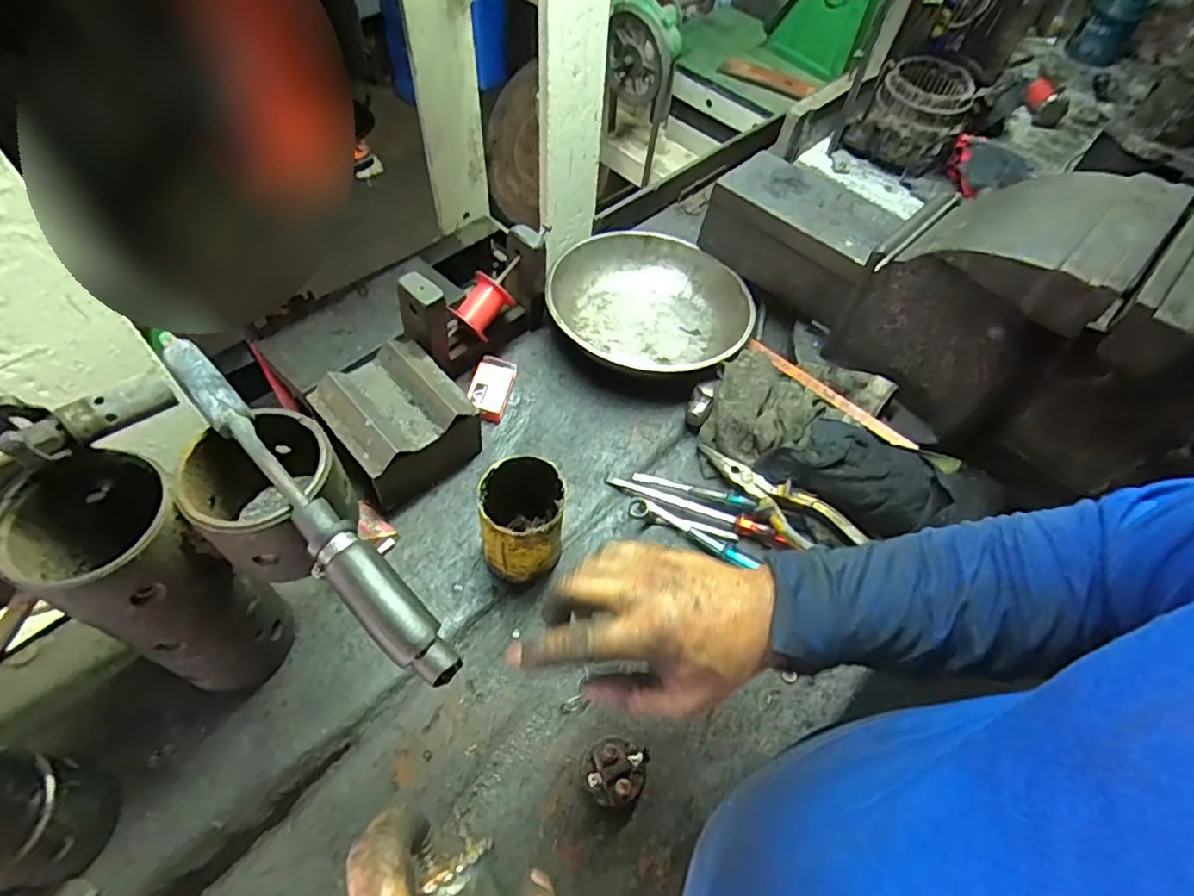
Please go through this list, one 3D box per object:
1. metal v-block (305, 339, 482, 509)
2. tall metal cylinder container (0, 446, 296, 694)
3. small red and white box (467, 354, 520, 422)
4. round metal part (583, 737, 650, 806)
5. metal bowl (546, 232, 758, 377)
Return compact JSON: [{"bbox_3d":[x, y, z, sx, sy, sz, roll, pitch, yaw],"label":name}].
[{"bbox_3d":[-0.192,-0.021,0.614,0.121,0.095,0.129,-34,65,-24],"label":"metal v-block"},{"bbox_3d":[-0.298,0.103,0.441,0.086,0.233,0.080,2,56,-3],"label":"tall metal cylinder container"},{"bbox_3d":[-0.118,-0.067,0.687,0.044,0.011,0.075,19,63,-10],"label":"small red and white box"},{"bbox_3d":[0.014,0.259,0.491,0.049,0.035,0.045,2,56,-3],"label":"round metal part"},{"bbox_3d":[0.065,-0.168,0.751,0.234,0.066,0.234,2,56,-3],"label":"metal bowl"}]

